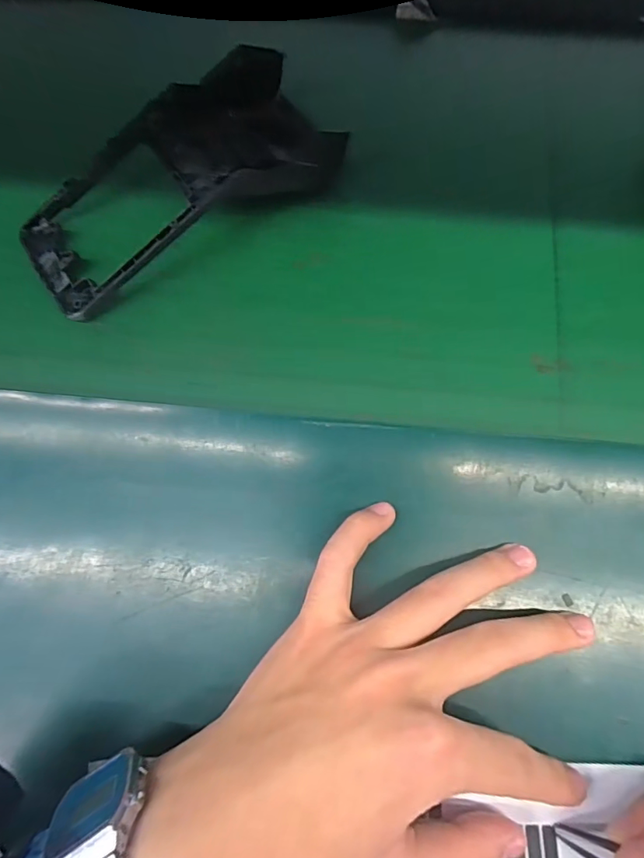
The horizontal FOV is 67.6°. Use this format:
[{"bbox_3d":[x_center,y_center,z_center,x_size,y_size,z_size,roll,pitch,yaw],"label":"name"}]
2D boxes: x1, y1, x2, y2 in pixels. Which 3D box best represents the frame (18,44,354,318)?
[{"bbox_3d":[-0.081,-0.139,0.267,0.181,0.034,0.079,-35,76,-9],"label":"frame"}]

